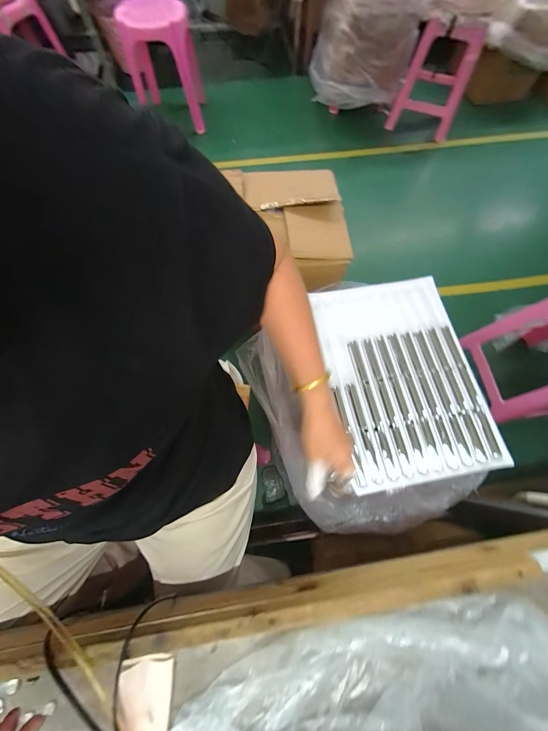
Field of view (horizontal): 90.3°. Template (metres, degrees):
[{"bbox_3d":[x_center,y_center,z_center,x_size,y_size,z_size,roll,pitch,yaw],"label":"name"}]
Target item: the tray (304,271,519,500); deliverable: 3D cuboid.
[{"bbox_3d":[0.263,0.011,0.570,0.292,0.020,0.424,-8,70,-3],"label":"tray"}]

